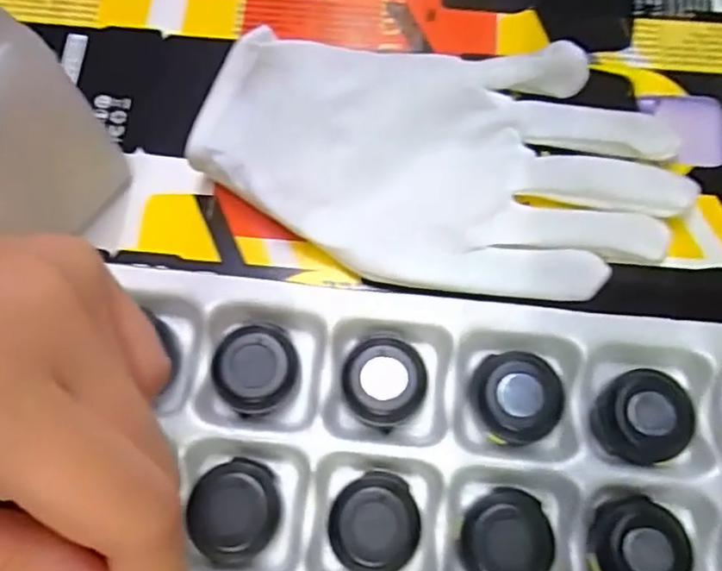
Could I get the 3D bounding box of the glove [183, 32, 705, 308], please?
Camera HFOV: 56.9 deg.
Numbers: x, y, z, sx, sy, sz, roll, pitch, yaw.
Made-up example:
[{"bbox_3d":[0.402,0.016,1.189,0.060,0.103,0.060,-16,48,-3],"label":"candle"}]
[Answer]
[{"bbox_3d":[0.030,-0.046,0.240,0.166,0.022,0.093,5,71,1],"label":"glove"}]

